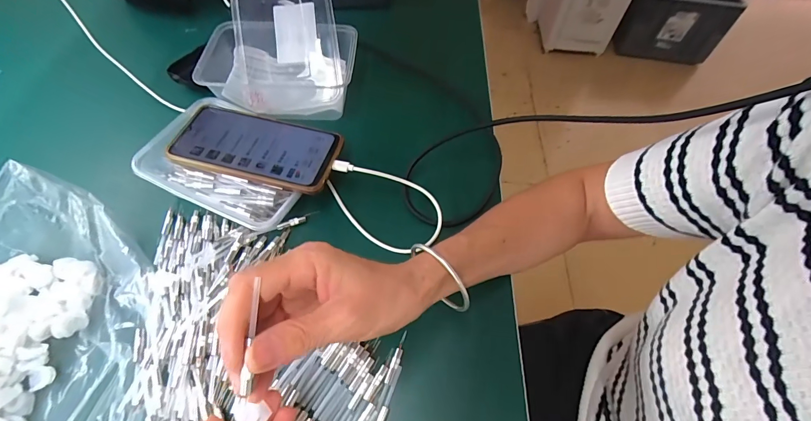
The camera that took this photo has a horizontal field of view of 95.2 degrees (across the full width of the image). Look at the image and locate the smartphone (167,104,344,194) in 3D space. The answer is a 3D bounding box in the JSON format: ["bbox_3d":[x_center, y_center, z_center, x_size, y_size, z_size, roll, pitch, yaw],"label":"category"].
[{"bbox_3d":[-0.150,-0.066,0.376,0.165,0.007,0.078,13,57,8],"label":"smartphone"}]

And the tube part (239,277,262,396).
[{"bbox_3d":[-0.080,0.066,0.193,0.005,0.004,0.055,0,75,-2],"label":"tube part"}]

